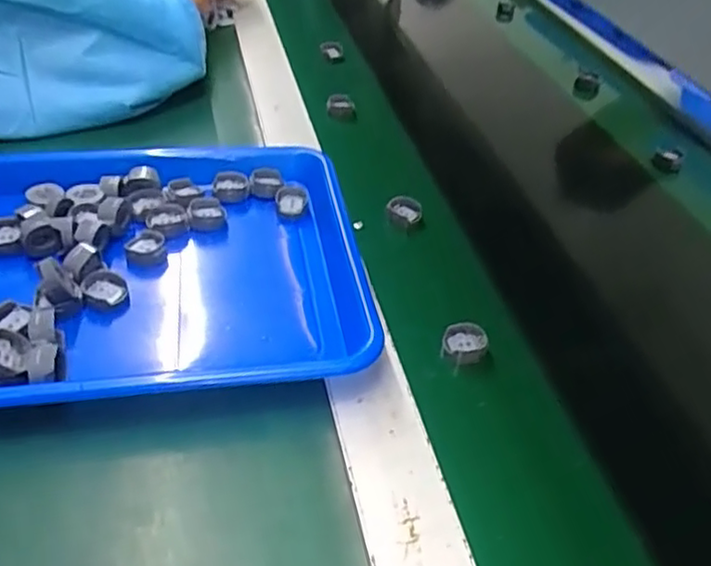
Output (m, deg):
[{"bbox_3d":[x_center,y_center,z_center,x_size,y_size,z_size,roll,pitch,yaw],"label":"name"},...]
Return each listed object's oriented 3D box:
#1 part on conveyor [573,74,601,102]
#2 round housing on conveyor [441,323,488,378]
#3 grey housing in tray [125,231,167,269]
[{"bbox_3d":[0.269,-0.227,0.762,0.029,0.025,0.024,19,42,15],"label":"part on conveyor"},{"bbox_3d":[0.071,0.042,0.434,0.026,0.019,0.029,26,45,22],"label":"round housing on conveyor"},{"bbox_3d":[-0.148,-0.024,0.466,0.026,0.016,0.029,-12,44,-19],"label":"grey housing in tray"}]

